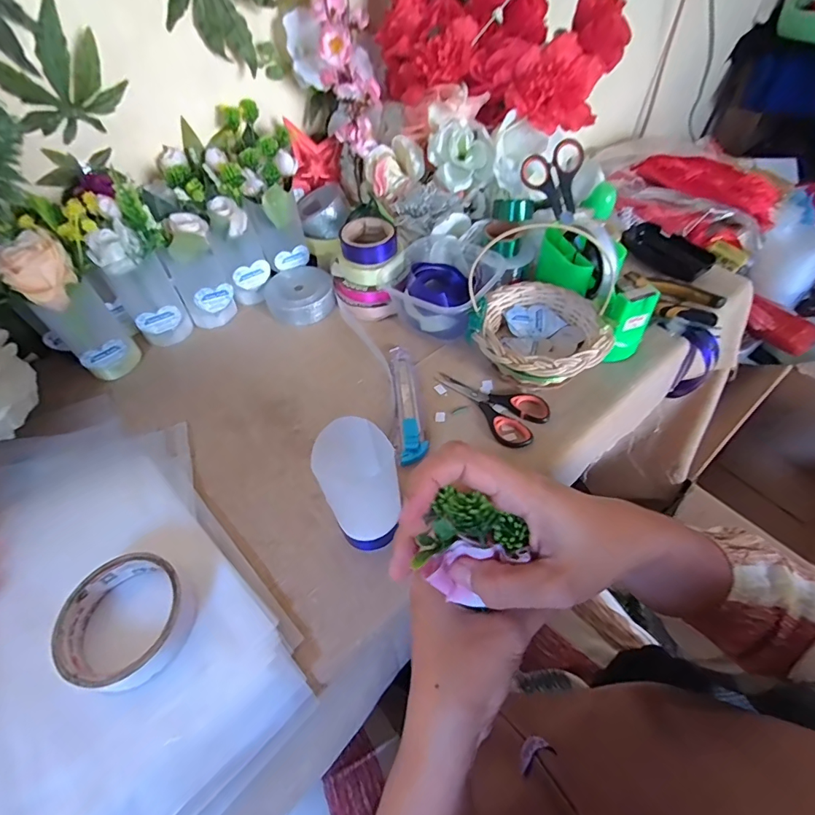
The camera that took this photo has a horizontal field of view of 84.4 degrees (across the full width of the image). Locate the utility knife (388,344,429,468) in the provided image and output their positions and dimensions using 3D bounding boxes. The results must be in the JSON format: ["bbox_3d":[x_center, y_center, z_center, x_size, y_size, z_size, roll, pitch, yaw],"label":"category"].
[{"bbox_3d":[0.001,-0.009,0.448,0.025,0.009,0.145,-5,51,-2],"label":"utility knife"}]

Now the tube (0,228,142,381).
[{"bbox_3d":[-0.330,-0.092,0.447,0.064,0.148,0.051,-34,58,-23],"label":"tube"}]

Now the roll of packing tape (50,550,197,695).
[{"bbox_3d":[-0.203,0.151,0.323,0.086,0.027,0.084,-1,51,1],"label":"roll of packing tape"}]

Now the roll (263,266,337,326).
[{"bbox_3d":[-0.131,-0.136,0.551,0.080,0.034,0.072,-11,52,-8],"label":"roll"}]

